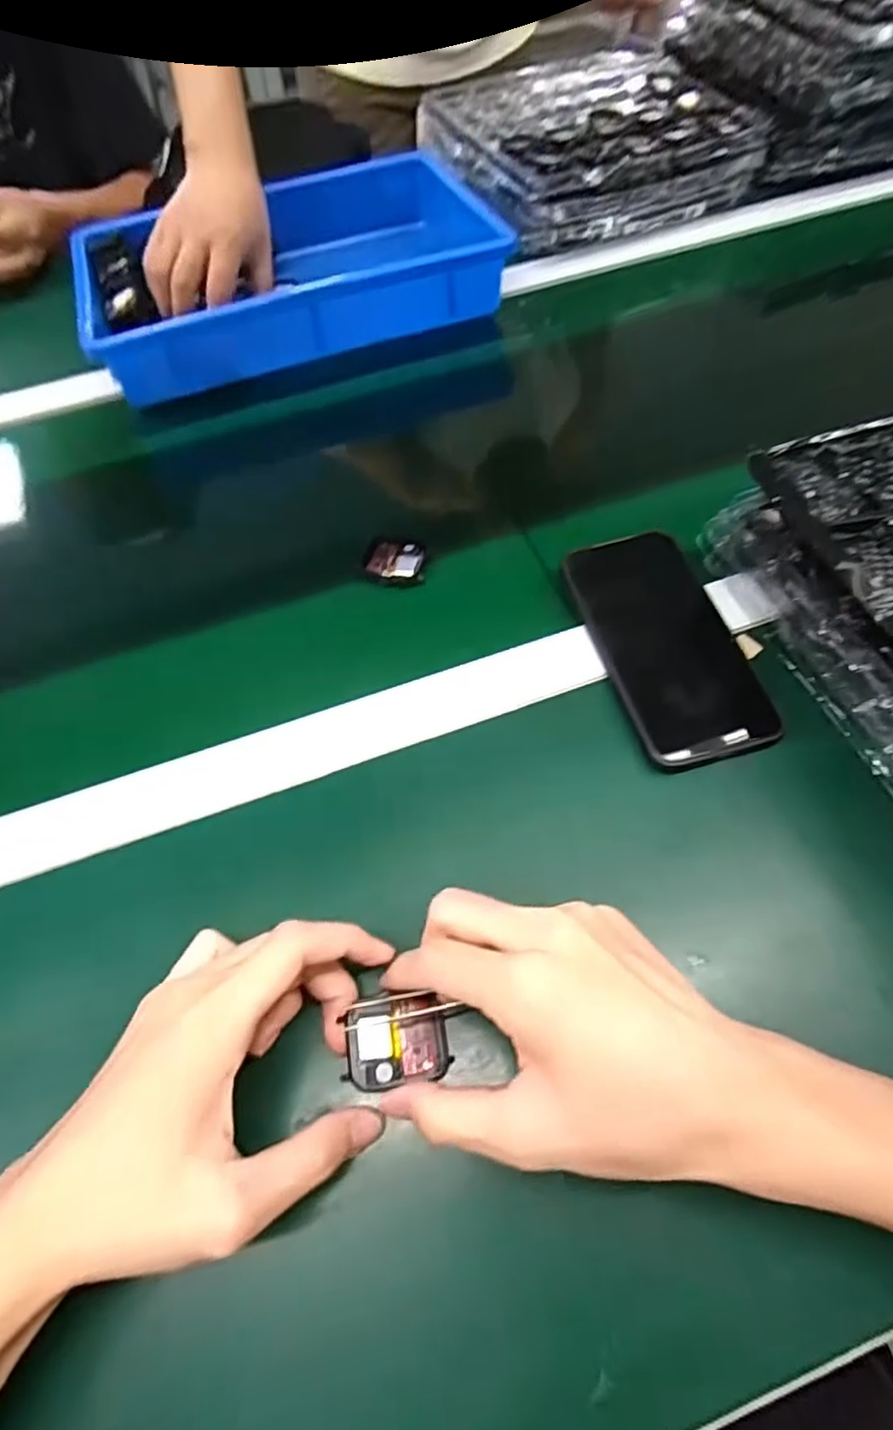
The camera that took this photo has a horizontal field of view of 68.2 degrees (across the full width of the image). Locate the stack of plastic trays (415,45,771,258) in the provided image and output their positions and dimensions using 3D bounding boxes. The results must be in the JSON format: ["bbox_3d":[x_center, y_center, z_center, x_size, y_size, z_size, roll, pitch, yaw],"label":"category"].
[{"bbox_3d":[0.154,-0.629,0.722,0.300,0.065,0.292,-21,59,-9],"label":"stack of plastic trays"}]

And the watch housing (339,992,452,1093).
[{"bbox_3d":[-0.022,0.145,0.293,0.042,0.016,0.036,-8,58,-1],"label":"watch housing"}]

